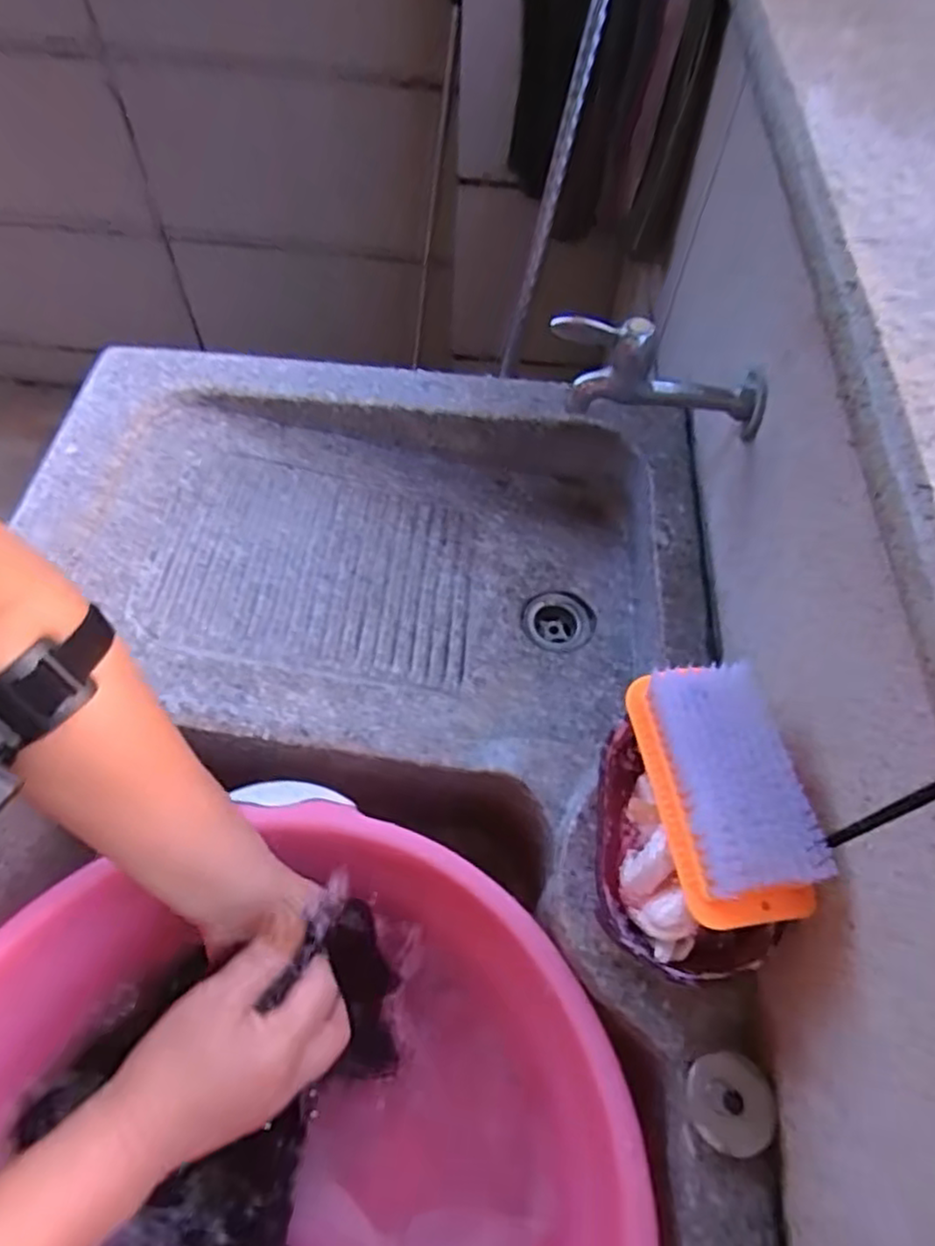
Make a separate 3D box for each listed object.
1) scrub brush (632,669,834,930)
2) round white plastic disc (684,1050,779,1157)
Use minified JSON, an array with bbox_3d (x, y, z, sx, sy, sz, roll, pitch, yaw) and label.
[{"bbox_3d":[0.130,0.083,0.357,0.057,0.042,0.129,-5,60,-6],"label":"scrub brush"},{"bbox_3d":[0.140,0.256,0.372,0.044,0.014,0.044,-11,58,18],"label":"round white plastic disc"}]

